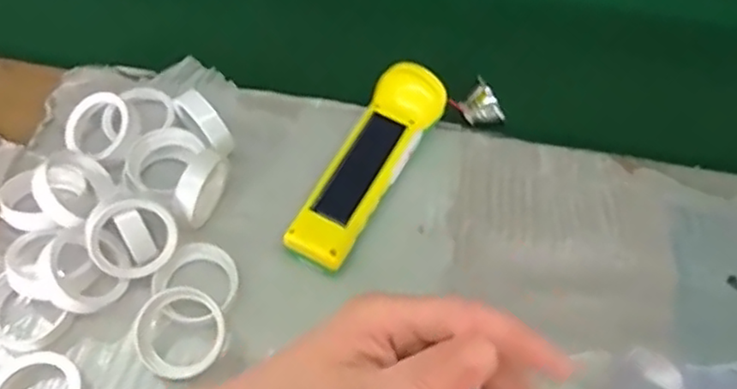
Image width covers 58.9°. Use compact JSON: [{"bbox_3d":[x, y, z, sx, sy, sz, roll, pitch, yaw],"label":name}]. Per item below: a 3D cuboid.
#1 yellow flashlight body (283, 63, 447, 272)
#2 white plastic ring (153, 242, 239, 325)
[{"bbox_3d":[0.001,-0.021,0.459,0.049,0.043,0.168,27,60,13],"label":"yellow flashlight body"},{"bbox_3d":[-0.111,0.057,0.423,0.048,0.012,0.054,29,61,14],"label":"white plastic ring"}]

